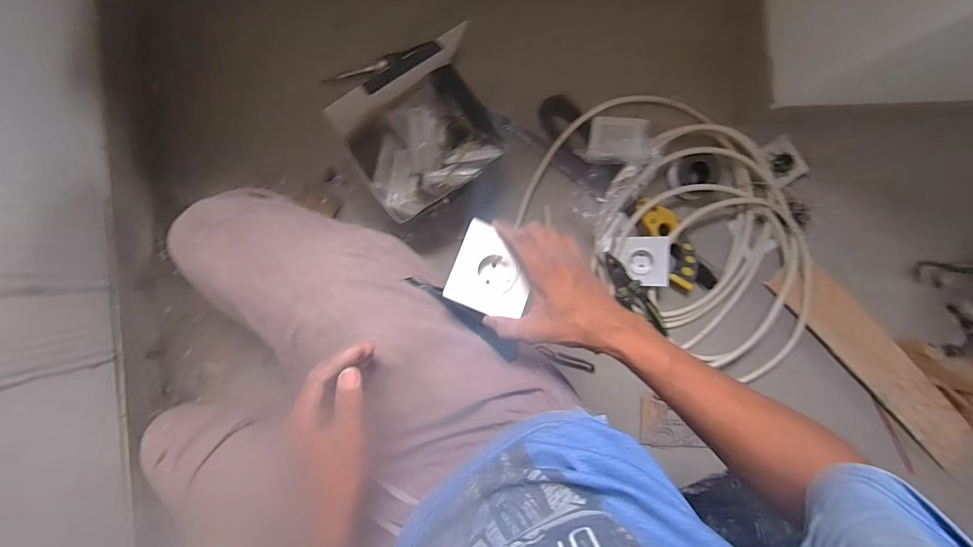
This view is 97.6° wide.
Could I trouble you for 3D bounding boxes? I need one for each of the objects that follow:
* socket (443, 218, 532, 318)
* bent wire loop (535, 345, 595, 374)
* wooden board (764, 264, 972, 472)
[{"bbox_3d":[0.008,-0.001,0.452,0.085,0.021,0.088,21,88,-7],"label":"socket"},{"bbox_3d":[0.143,0.157,0.774,0.116,0.006,0.019,20,88,-7],"label":"bent wire loop"},{"bbox_3d":[0.802,0.187,0.857,0.600,0.026,0.112,42,85,-5],"label":"wooden board"}]

